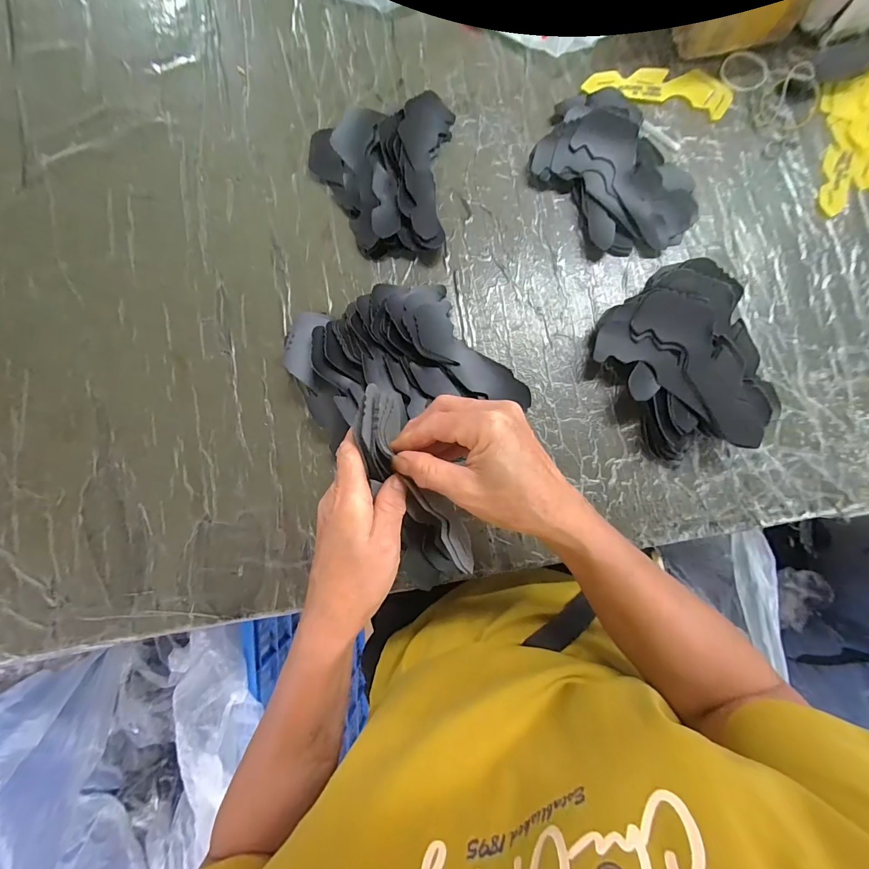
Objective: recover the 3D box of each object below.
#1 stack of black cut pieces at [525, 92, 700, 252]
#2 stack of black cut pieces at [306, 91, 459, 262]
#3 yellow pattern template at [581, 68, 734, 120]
[{"bbox_3d":[0.179,-0.261,0.392,0.116,0.032,0.177,-32,84,0],"label":"stack of black cut pieces"},{"bbox_3d":[-0.057,-0.265,0.412,0.146,0.033,0.156,-3,85,3],"label":"stack of black cut pieces"},{"bbox_3d":[0.232,-0.363,0.413,0.146,0.007,0.048,13,86,4],"label":"yellow pattern template"}]

